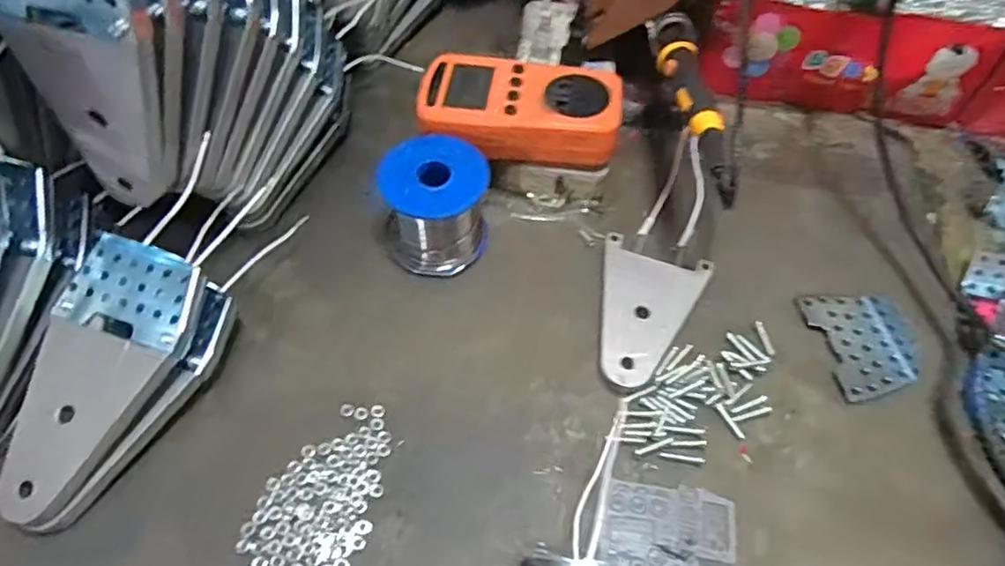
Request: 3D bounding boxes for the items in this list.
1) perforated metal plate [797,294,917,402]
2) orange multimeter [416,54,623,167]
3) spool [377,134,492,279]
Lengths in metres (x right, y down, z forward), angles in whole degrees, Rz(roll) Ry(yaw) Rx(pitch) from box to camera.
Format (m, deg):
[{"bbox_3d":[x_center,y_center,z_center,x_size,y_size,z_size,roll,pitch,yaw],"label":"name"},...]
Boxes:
[{"bbox_3d":[0.219,0.035,0.373,0.054,0.008,0.069,-8,57,-6],"label":"perforated metal plate"},{"bbox_3d":[0.011,-0.113,0.400,0.126,0.025,0.073,7,57,4],"label":"orange multimeter"},{"bbox_3d":[-0.042,-0.048,0.386,0.065,0.062,0.062,6,57,3],"label":"spool"}]

